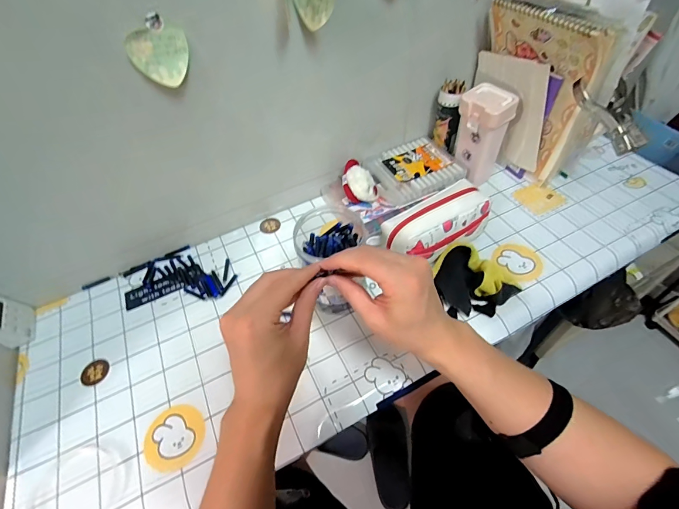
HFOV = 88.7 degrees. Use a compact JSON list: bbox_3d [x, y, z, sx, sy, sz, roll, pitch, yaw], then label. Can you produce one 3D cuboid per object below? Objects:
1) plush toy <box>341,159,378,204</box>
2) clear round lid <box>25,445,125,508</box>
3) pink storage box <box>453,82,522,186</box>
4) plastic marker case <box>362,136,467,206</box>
[{"bbox_3d":[0.033,-0.142,0.661,0.057,0.047,0.095,-14,50,-2],"label":"plush toy"},{"bbox_3d":[-0.319,0.289,0.420,0.103,0.008,0.100,-2,52,3],"label":"clear round lid"},{"bbox_3d":[0.262,-0.216,0.652,0.065,0.168,0.079,-37,58,-23],"label":"pink storage box"},{"bbox_3d":[0.148,-0.174,0.705,0.165,0.021,0.141,-23,51,-10],"label":"plastic marker case"}]

